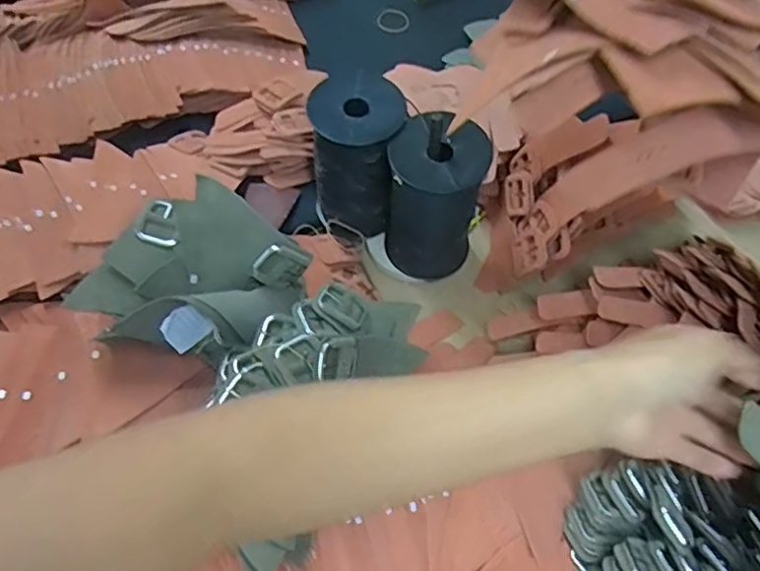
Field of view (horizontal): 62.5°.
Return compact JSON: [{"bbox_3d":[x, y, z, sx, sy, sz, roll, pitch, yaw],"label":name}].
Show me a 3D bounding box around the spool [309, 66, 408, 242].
[{"bbox_3d":[-0.024,-0.137,0.686,0.091,0.165,0.090,0,59,1],"label":"spool"}]

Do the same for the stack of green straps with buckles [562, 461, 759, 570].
[{"bbox_3d":[0.255,0.232,0.524,0.161,0.080,0.170,-15,60,-8],"label":"stack of green straps with buckles"}]

